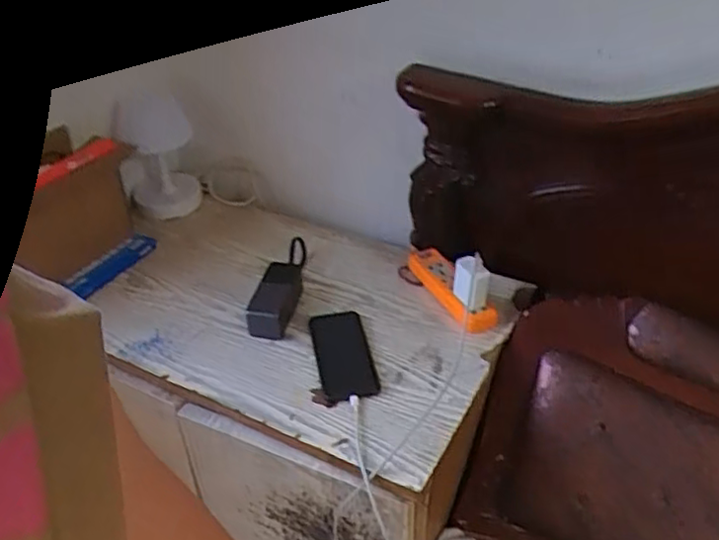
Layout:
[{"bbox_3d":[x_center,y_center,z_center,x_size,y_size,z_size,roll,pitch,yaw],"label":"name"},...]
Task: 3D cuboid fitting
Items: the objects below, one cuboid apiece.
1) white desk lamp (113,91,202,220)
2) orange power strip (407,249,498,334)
[{"bbox_3d":[-0.375,-0.211,1.205,0.131,0.215,0.161,-11,37,-16],"label":"white desk lamp"},{"bbox_3d":[0.144,0.031,1.037,0.055,0.046,0.214,-20,41,-25],"label":"orange power strip"}]

